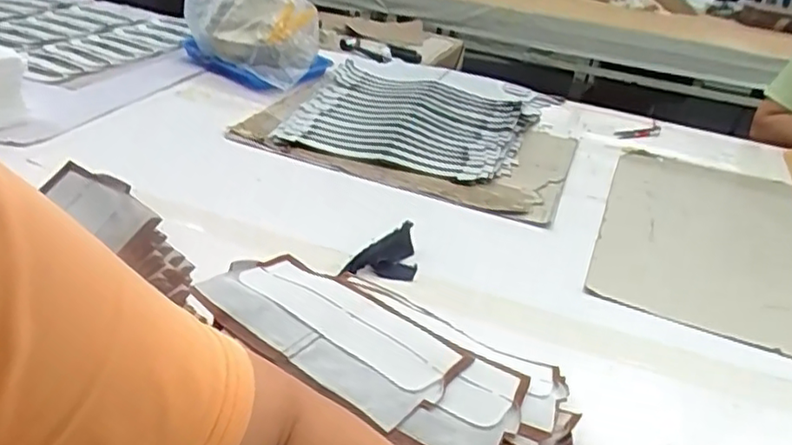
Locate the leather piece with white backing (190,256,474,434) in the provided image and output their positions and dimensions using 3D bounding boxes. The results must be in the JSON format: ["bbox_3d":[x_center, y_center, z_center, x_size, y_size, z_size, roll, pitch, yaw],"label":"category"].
[{"bbox_3d":[-0.060,0.091,0.558,0.232,0.016,0.118,23,33,25],"label":"leather piece with white backing"}]

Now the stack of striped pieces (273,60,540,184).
[{"bbox_3d":[0.028,-0.188,1.169,0.402,0.053,0.350,14,42,16],"label":"stack of striped pieces"}]

